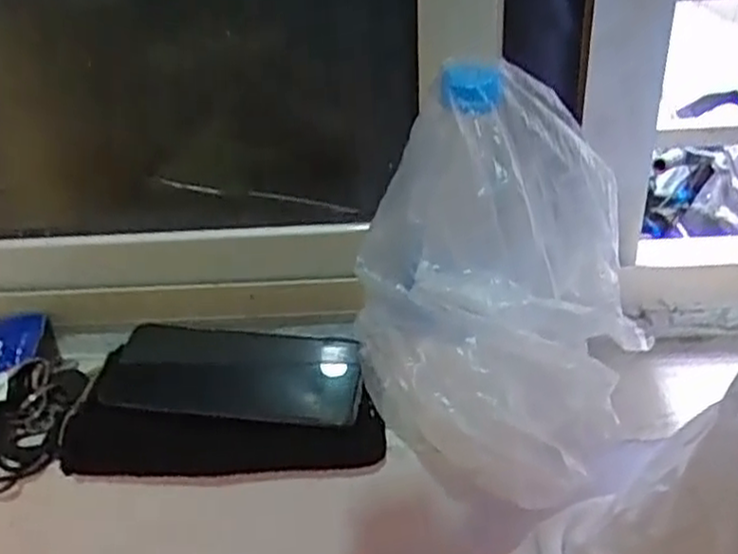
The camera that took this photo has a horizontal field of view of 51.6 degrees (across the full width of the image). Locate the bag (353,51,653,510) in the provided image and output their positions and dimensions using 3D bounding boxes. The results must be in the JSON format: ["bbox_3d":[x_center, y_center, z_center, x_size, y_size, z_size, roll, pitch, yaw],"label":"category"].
[{"bbox_3d":[0.070,0.009,0.424,0.151,0.212,0.127,3,31,11],"label":"bag"}]

